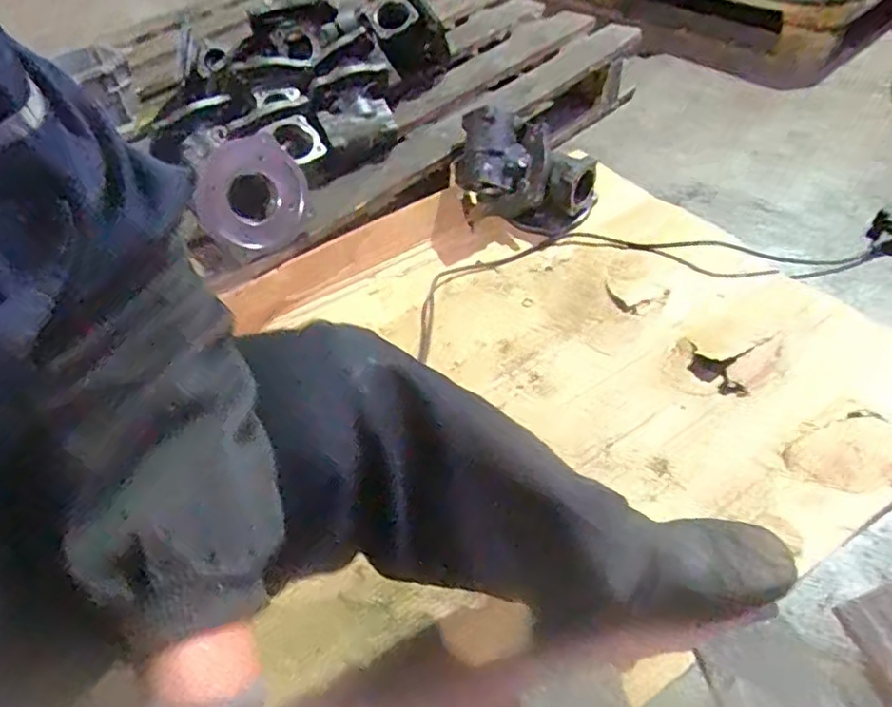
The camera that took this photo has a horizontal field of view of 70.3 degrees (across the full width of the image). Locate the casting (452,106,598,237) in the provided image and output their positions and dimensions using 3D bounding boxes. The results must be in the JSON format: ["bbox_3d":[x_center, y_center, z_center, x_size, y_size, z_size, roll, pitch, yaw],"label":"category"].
[{"bbox_3d":[0.131,-0.301,1.075,0.213,0.176,0.145,25,56,26],"label":"casting"}]

